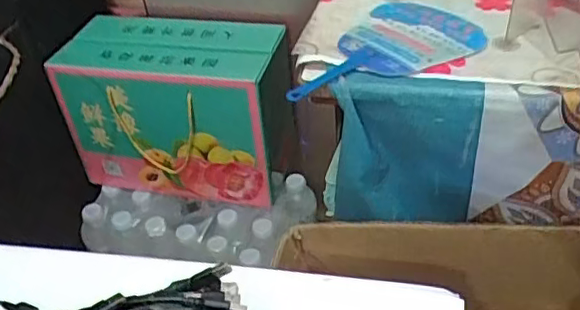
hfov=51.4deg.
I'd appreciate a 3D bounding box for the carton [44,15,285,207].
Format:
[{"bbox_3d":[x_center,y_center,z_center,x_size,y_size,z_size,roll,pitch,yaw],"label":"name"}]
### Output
[{"bbox_3d":[-0.176,-0.067,0.953,0.319,0.232,0.140,8,42,15],"label":"carton"}]

